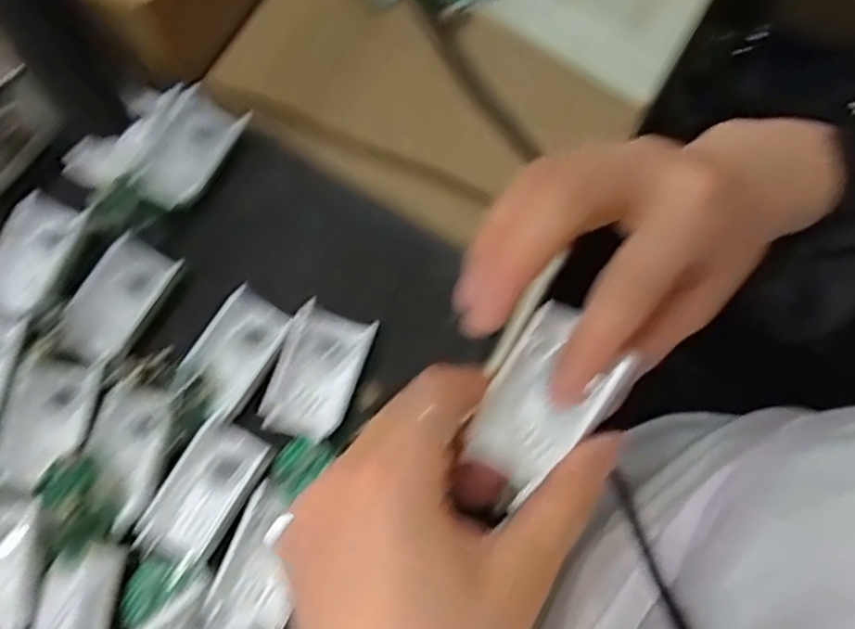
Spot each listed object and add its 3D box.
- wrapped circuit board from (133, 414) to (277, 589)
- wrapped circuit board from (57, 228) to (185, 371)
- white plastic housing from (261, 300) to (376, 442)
[{"bbox_3d":[-0.102,0.082,0.334,0.035,0.012,0.067,27,73,7],"label":"wrapped circuit board"},{"bbox_3d":[-0.150,-0.006,0.359,0.033,0.018,0.064,26,72,6],"label":"wrapped circuit board"},{"bbox_3d":[-0.051,0.028,0.350,0.038,0.025,0.063,17,72,4],"label":"white plastic housing"}]

